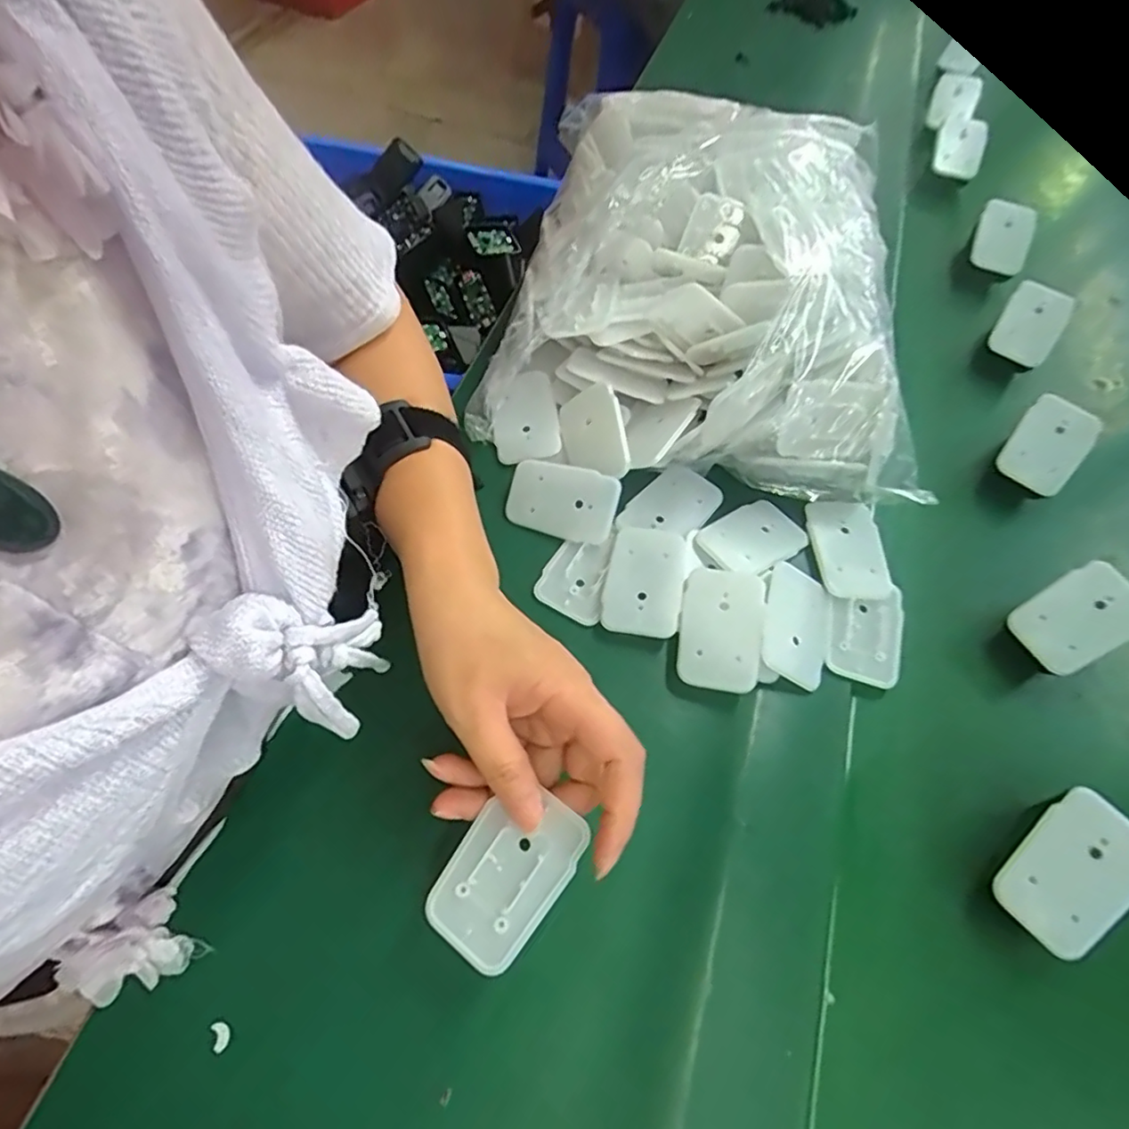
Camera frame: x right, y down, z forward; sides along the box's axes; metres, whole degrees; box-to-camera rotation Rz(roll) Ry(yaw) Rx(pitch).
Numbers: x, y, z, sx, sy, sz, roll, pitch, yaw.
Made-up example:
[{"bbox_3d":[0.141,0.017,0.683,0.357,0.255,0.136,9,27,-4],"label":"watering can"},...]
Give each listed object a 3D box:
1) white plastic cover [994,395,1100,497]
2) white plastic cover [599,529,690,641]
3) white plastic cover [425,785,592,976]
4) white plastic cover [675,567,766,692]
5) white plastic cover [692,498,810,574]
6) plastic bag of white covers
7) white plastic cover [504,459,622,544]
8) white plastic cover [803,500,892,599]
[{"bbox_3d":[0.315,-0.079,0.392,0.045,0.016,0.056,37,95,9],"label":"white plastic cover"},{"bbox_3d":[0.048,0.010,0.355,0.044,0.013,0.068,13,62,3],"label":"white plastic cover"},{"bbox_3d":[-0.025,0.128,0.250,0.044,0.004,0.068,33,80,16],"label":"white plastic cover"},{"bbox_3d":[0.087,0.036,0.334,0.044,0.007,0.069,2,63,24],"label":"white plastic cover"},{"bbox_3d":[0.113,-0.016,0.366,0.060,0.009,0.043,-33,68,-19],"label":"white plastic cover"},{"bbox_3d":[0.100,-0.200,0.413,0.275,0.114,0.288,12,62,3],"label":"plastic bag of white covers"},{"bbox_3d":[-0.003,-0.040,0.376,0.071,0.005,0.044,15,96,17],"label":"white plastic cover"},{"bbox_3d":[0.171,-0.010,0.360,0.041,0.010,0.061,-1,63,1],"label":"white plastic cover"}]

